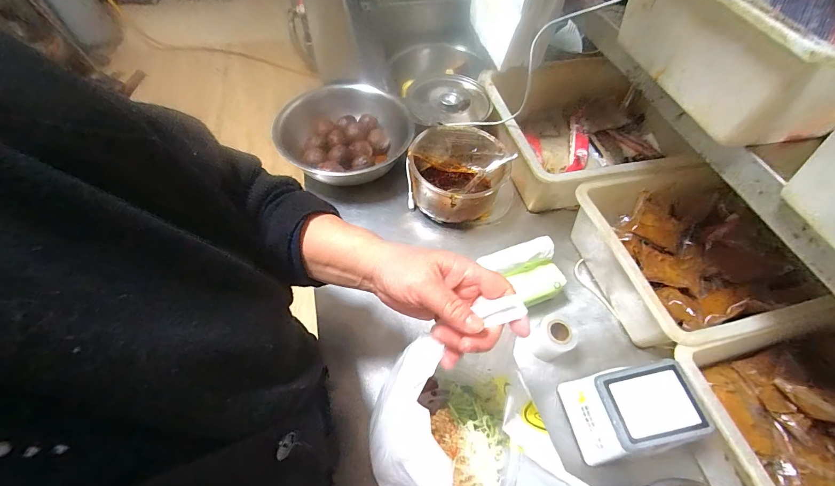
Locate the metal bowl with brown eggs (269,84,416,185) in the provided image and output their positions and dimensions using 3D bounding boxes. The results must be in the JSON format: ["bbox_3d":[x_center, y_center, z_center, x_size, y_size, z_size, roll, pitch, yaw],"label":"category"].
[{"bbox_3d":[-0.140,-0.220,0.723,0.262,0.078,0.230,40,63,21],"label":"metal bowl with brown eggs"}]

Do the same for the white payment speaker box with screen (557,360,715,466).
[{"bbox_3d":[0.268,0.211,0.450,0.118,0.097,0.102,-6,57,-7],"label":"white payment speaker box with screen"}]

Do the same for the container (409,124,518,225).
[{"bbox_3d":[0.081,-0.121,0.661,0.194,0.097,0.170,25,59,13],"label":"container"}]

